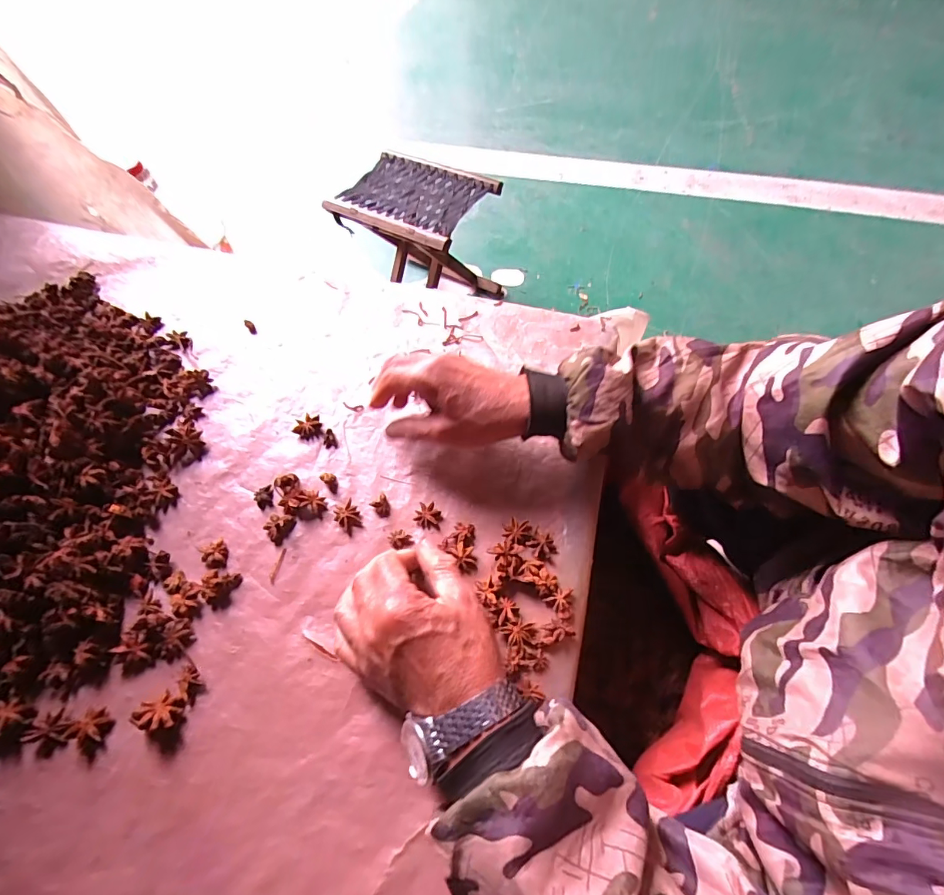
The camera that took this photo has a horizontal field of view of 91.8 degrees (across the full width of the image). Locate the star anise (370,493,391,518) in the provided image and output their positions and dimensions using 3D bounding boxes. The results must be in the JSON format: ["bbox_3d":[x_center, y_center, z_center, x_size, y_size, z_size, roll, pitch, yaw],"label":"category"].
[{"bbox_3d":[-0.081,0.053,0.414,0.016,0.008,0.020,-36,66,-18],"label":"star anise"}]

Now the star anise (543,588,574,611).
[{"bbox_3d":[0.072,0.123,0.372,0.024,0.006,0.015,-32,64,-16],"label":"star anise"}]

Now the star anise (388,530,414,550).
[{"bbox_3d":[-0.063,0.080,0.399,0.016,0.005,0.020,-40,67,-19],"label":"star anise"}]

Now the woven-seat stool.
[{"bbox_3d":[-0.127,-0.489,1.153,0.308,0.316,0.300,29,61,20],"label":"woven-seat stool"}]

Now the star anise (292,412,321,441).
[{"bbox_3d":[-0.164,-0.023,0.458,0.022,0.010,0.027,35,67,19],"label":"star anise"}]

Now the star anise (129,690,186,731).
[{"bbox_3d":[-0.225,0.189,0.329,0.029,0.012,0.026,24,21,-18],"label":"star anise"}]

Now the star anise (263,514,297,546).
[{"bbox_3d":[-0.171,0.070,0.404,0.020,0.012,0.026,24,64,14],"label":"star anise"}]

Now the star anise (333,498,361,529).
[{"bbox_3d":[-0.113,0.059,0.412,0.021,0.006,0.024,-26,63,-13],"label":"star anise"}]

